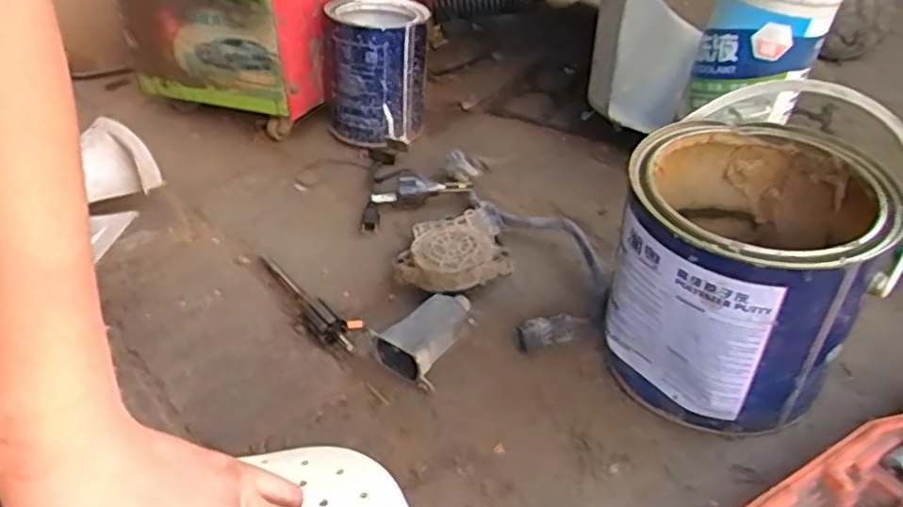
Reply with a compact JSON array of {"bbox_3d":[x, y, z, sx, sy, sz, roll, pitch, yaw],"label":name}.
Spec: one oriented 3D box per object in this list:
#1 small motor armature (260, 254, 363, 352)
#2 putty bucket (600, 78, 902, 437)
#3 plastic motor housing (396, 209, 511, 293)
[{"bbox_3d":[-0.115,0.031,0.563,0.032,0.016,0.135,-27,47,-30],"label":"small motor armature"},{"bbox_3d":[0.191,0.007,0.464,0.156,0.185,0.156,21,43,23],"label":"putty bucket"},{"bbox_3d":[-0.003,0.005,0.576,0.085,0.035,0.084,-12,41,-16],"label":"plastic motor housing"}]

